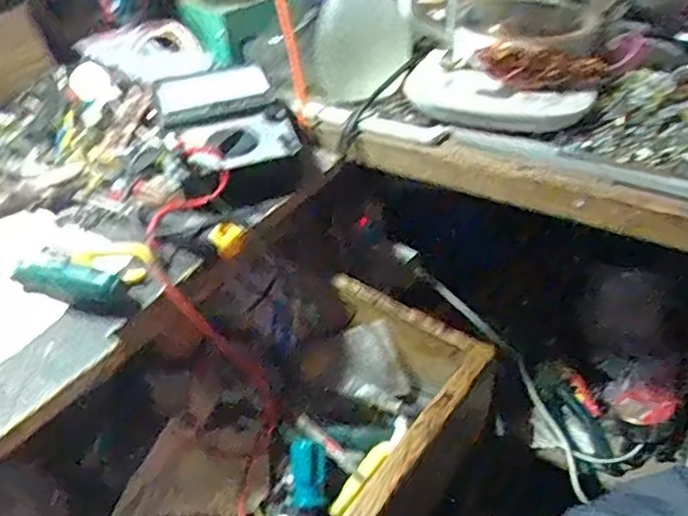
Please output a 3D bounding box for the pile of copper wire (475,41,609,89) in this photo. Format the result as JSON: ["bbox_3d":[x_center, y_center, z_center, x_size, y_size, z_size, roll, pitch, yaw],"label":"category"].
[{"bbox_3d":[0.175,-0.170,0.564,0.109,0.033,0.031,8,41,15],"label":"pile of copper wire"}]

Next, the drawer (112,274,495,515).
[{"bbox_3d":[-0.076,0.178,0.483,0.243,0.100,0.387,23,47,30],"label":"drawer"}]

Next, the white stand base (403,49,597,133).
[{"bbox_3d":[0.133,-0.142,0.577,0.161,0.042,0.070,24,47,31],"label":"white stand base"}]

